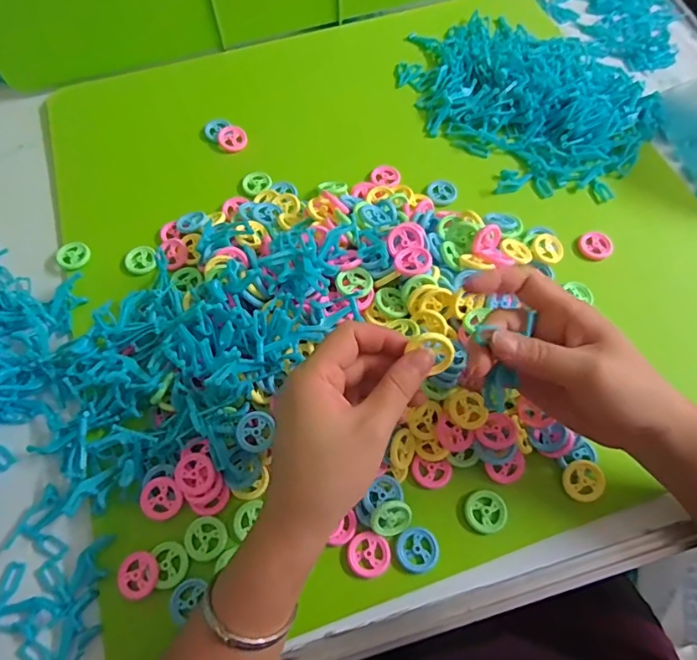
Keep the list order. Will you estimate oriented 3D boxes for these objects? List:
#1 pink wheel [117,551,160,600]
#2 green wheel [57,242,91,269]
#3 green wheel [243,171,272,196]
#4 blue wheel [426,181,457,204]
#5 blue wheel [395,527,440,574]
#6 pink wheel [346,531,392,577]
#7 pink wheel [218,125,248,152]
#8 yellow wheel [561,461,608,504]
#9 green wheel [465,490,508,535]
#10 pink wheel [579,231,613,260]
[{"bbox_3d":[-0.149,0.173,0.348,0.030,0.010,0.028,0,62,1],"label":"pink wheel"},{"bbox_3d":[-0.260,-0.070,0.467,0.027,0.012,0.026,0,62,1],"label":"green wheel"},{"bbox_3d":[-0.093,-0.149,0.504,0.028,0.004,0.033,-6,63,-2],"label":"green wheel"},{"bbox_3d":[0.095,-0.138,0.496,0.028,0.005,0.028,0,62,1],"label":"blue wheel"},{"bbox_3d":[0.049,0.155,0.349,0.030,0.004,0.029,0,62,1],"label":"blue wheel"},{"bbox_3d":[0.015,0.158,0.348,0.030,0.004,0.029,0,62,1],"label":"pink wheel"},{"bbox_3d":[-0.124,-0.204,0.528,0.029,0.006,0.029,-36,92,-15],"label":"pink wheel"},{"bbox_3d":[0.178,0.114,0.372,0.030,0.007,0.029,0,62,1],"label":"yellow wheel"},{"bbox_3d":[0.101,0.132,0.360,0.029,0.004,0.029,0,62,1],"label":"green wheel"},{"bbox_3d":[0.235,-0.080,0.469,0.025,0.011,0.029,-38,68,-17],"label":"pink wheel"}]

